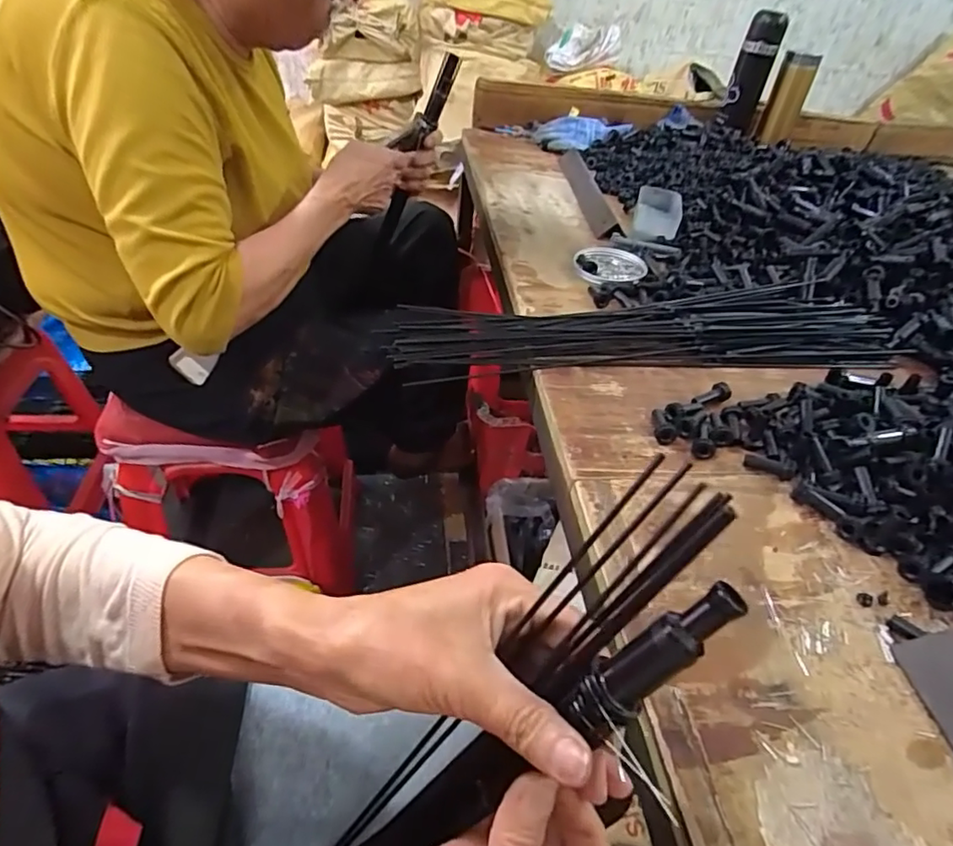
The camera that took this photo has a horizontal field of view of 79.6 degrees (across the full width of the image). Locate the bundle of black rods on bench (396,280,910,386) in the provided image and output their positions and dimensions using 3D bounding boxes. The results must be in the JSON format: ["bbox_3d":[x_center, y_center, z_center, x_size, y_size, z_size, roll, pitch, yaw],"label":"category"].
[{"bbox_3d":[0.183,-0.100,0.616,0.543,0.032,0.134,-3,44,-11],"label":"bundle of black rods on bench"}]

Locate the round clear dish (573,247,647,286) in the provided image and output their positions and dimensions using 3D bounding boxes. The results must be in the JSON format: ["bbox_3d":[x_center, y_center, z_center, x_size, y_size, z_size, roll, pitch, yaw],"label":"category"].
[{"bbox_3d":[0.169,-0.198,0.726,0.091,0.009,0.089,4,43,-4],"label":"round clear dish"}]

